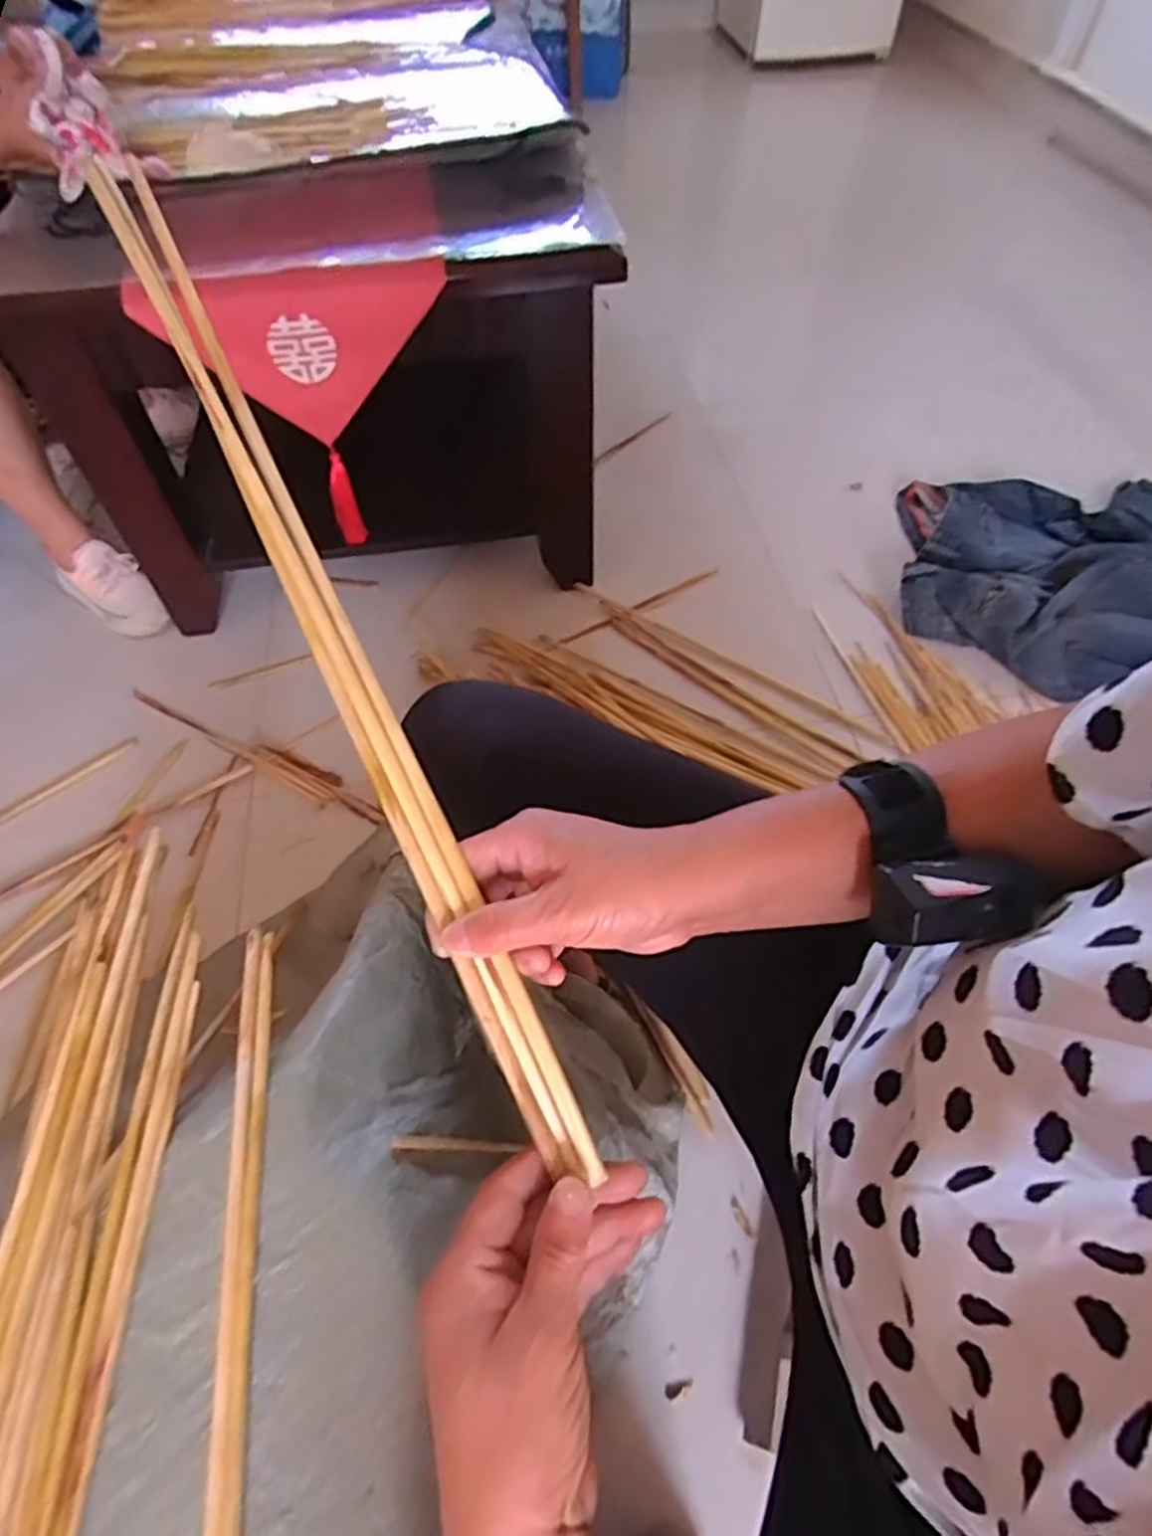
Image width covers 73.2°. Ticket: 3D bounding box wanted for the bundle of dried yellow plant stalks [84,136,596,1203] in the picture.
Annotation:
[{"bbox_3d":[-0.123,-0.075,0.376,0.032,0.027,0.548,-24,79,-15],"label":"bundle of dried yellow plant stalks"}]

